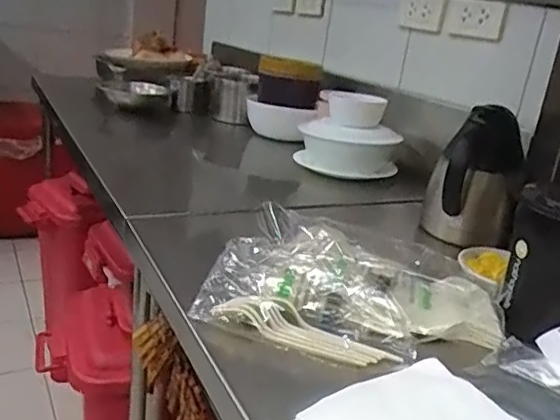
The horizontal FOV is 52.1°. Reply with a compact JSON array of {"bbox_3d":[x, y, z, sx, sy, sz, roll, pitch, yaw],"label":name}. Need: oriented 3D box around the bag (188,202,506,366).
[{"bbox_3d":[0.079,0.069,0.566,0.271,0.064,0.191,14,20,16],"label":"bag"}]

